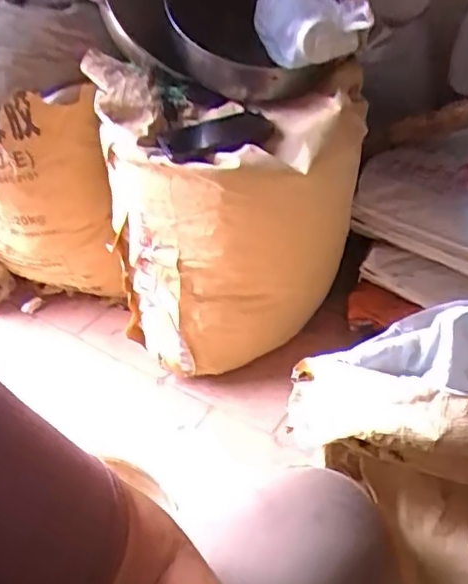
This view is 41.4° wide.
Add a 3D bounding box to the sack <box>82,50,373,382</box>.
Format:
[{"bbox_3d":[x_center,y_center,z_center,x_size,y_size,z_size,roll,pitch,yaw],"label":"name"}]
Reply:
[{"bbox_3d":[0.002,-0.077,0.983,0.382,0.506,0.152,-5,40,-1],"label":"sack"}]

